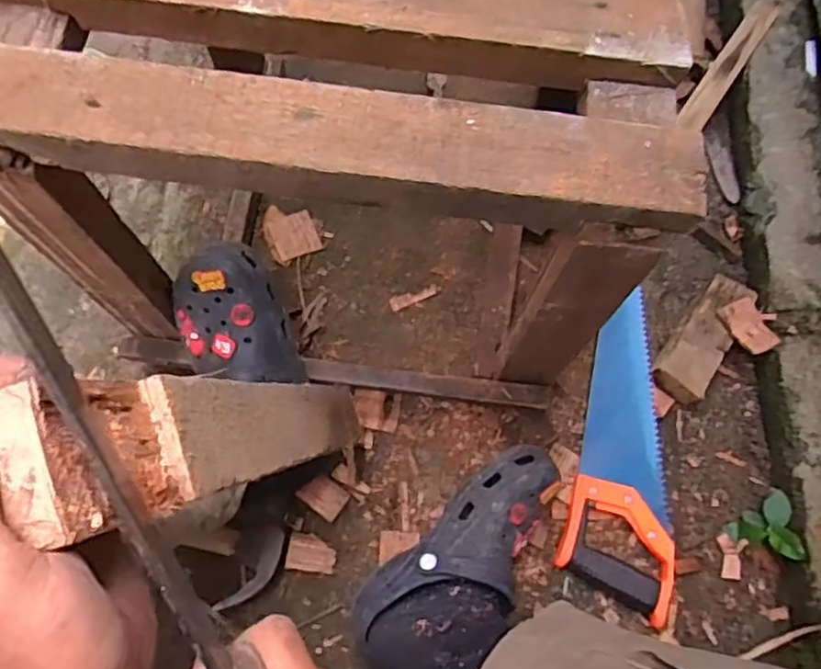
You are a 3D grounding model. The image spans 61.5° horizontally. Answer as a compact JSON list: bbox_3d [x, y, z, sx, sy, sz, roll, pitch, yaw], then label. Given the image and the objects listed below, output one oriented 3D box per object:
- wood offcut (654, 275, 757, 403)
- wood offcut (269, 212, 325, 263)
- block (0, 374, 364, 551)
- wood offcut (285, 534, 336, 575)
[{"bbox_3d":[0.350,-0.002,0.815,0.062,0.037,0.171,32,71,10],"label":"wood offcut"},{"bbox_3d":[-0.143,-0.123,0.862,0.053,0.005,0.057,-23,72,-11],"label":"wood offcut"},{"bbox_3d":[-0.100,0.061,0.419,0.045,0.400,0.058,-17,83,7],"label":"block"},{"bbox_3d":[-0.104,0.230,0.727,0.050,0.005,0.037,8,69,1],"label":"wood offcut"}]

